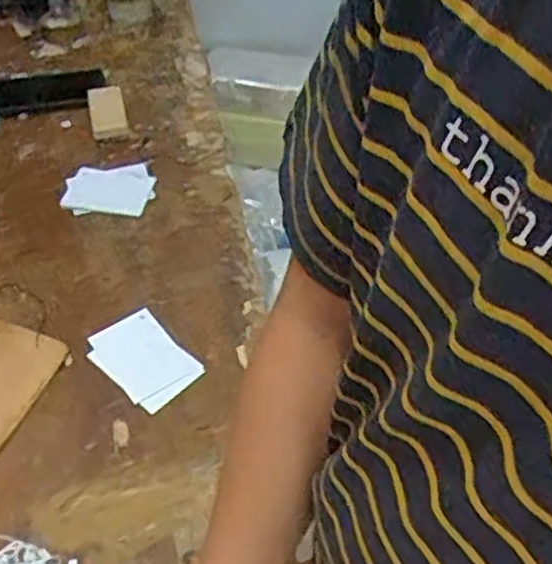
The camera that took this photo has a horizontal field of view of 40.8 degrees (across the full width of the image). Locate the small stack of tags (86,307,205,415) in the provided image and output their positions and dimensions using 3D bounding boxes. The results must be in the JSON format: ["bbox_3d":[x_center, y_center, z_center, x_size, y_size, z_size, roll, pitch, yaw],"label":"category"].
[{"bbox_3d":[-0.134,0.077,0.750,0.074,0.007,0.110,-36,59,-29],"label":"small stack of tags"}]

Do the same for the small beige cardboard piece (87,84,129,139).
[{"bbox_3d":[-0.228,-0.229,0.999,0.046,0.016,0.103,-10,50,-12],"label":"small beige cardboard piece"}]

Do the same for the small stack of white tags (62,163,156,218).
[{"bbox_3d":[-0.206,-0.117,0.919,0.107,0.009,0.088,-1,49,-4],"label":"small stack of white tags"}]

